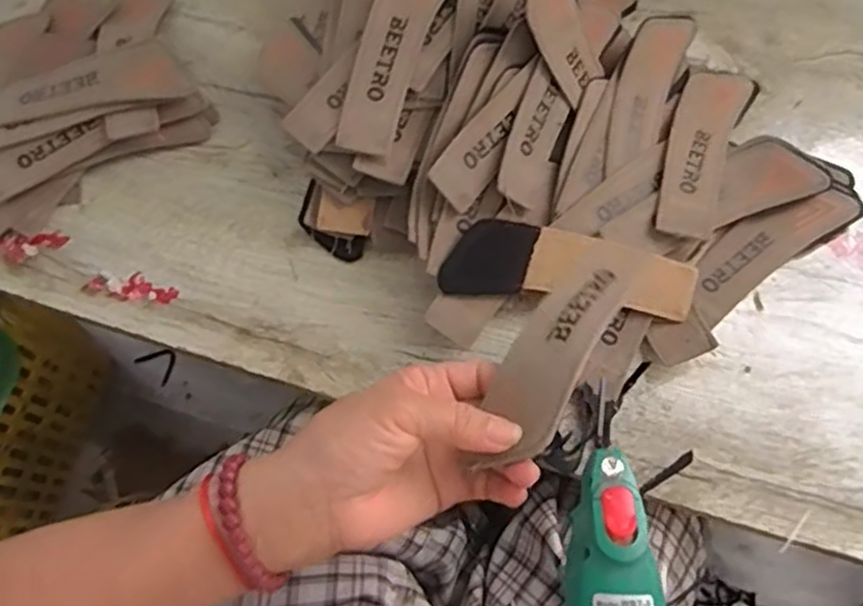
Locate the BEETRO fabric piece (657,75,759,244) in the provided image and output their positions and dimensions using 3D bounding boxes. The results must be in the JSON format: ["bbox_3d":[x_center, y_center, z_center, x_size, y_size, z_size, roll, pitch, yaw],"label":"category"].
[{"bbox_3d":[0.194,-0.111,0.522,0.048,0.034,0.160,23,71,11],"label":"BEETRO fabric piece"}]

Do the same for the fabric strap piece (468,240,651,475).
[{"bbox_3d":[0.069,0.015,0.368,0.039,0.030,0.135,29,62,13],"label":"fabric strap piece"}]

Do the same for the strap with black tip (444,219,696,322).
[{"bbox_3d":[0.093,-0.023,0.486,0.169,0.006,0.051,7,85,-2],"label":"strap with black tip"}]

